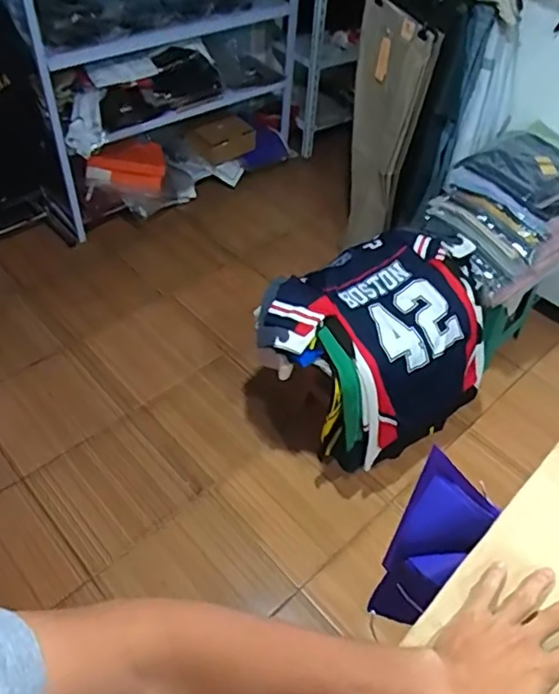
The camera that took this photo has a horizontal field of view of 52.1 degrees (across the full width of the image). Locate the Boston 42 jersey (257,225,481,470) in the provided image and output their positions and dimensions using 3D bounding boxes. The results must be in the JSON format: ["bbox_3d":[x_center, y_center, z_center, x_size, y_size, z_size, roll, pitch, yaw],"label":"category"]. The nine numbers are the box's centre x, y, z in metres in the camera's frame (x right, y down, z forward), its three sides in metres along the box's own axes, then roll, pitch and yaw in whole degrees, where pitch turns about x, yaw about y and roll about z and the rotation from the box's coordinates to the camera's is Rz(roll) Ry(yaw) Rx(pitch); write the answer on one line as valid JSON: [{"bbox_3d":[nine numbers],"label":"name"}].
[{"bbox_3d":[0.271,-0.001,1.620,0.536,0.377,0.453,-32,56,-29],"label":"Boston 42 jersey"}]

